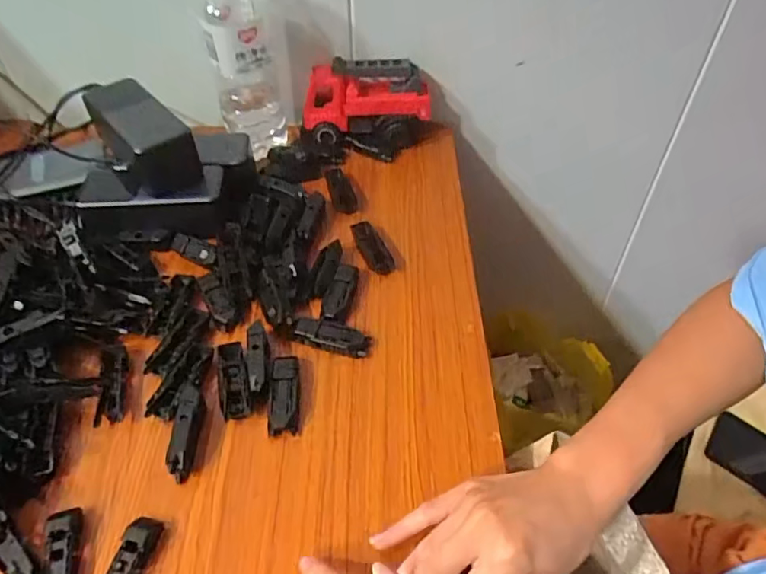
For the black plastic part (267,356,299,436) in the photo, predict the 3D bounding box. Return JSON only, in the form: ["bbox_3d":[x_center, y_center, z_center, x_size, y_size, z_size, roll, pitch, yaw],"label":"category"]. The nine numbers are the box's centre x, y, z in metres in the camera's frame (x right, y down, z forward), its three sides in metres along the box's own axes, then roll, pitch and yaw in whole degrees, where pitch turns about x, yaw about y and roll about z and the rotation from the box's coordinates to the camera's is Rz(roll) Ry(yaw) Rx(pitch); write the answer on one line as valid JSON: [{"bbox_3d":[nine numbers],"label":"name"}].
[{"bbox_3d":[-0.074,0.079,0.410,0.021,0.016,0.061,-2,48,-2],"label":"black plastic part"}]

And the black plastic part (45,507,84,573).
[{"bbox_3d":[-0.194,0.167,0.331,0.018,0.013,0.064,-12,49,-11],"label":"black plastic part"}]

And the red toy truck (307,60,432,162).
[{"bbox_3d":[-0.018,-0.194,0.604,0.138,0.077,0.060,2,48,1],"label":"red toy truck"}]

